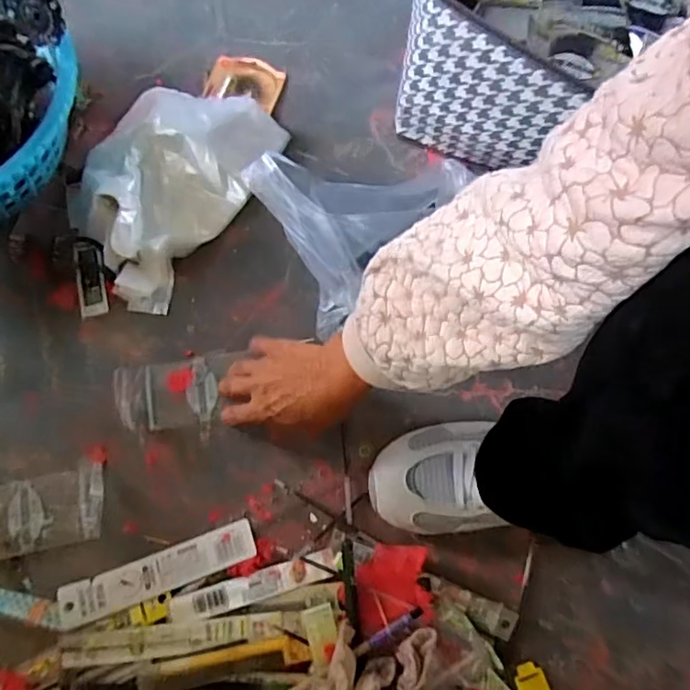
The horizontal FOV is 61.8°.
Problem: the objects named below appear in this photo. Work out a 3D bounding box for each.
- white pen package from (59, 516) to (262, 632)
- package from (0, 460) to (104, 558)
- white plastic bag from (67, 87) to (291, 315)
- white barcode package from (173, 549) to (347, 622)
[{"bbox_3d":[-0.164,0.200,0.509,0.169,0.010,0.035,-19,73,-9],"label":"white pen package"},{"bbox_3d":[-0.313,0.157,0.512,0.194,0.016,0.065,-12,72,-7],"label":"package"},{"bbox_3d":[-0.198,-0.181,0.618,0.171,0.047,0.258,32,72,8],"label":"white plastic bag"},{"bbox_3d":[-0.077,0.212,0.508,0.149,0.009,0.022,-14,72,-7],"label":"white barcode package"}]

